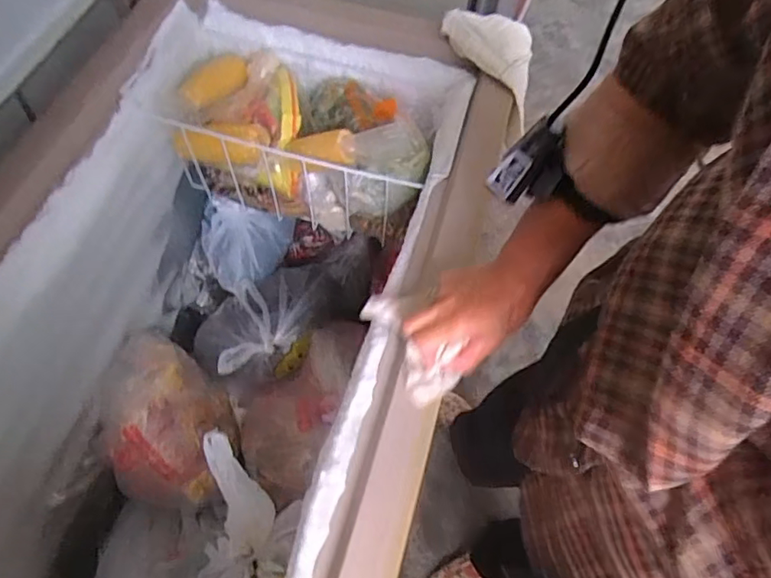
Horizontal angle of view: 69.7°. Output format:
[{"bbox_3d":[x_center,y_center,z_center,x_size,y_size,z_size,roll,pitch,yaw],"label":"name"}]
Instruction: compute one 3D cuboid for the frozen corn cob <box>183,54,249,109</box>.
[{"bbox_3d":[-0.237,-0.283,0.761,0.041,0.033,0.115,25,50,9],"label":"frozen corn cob"}]

